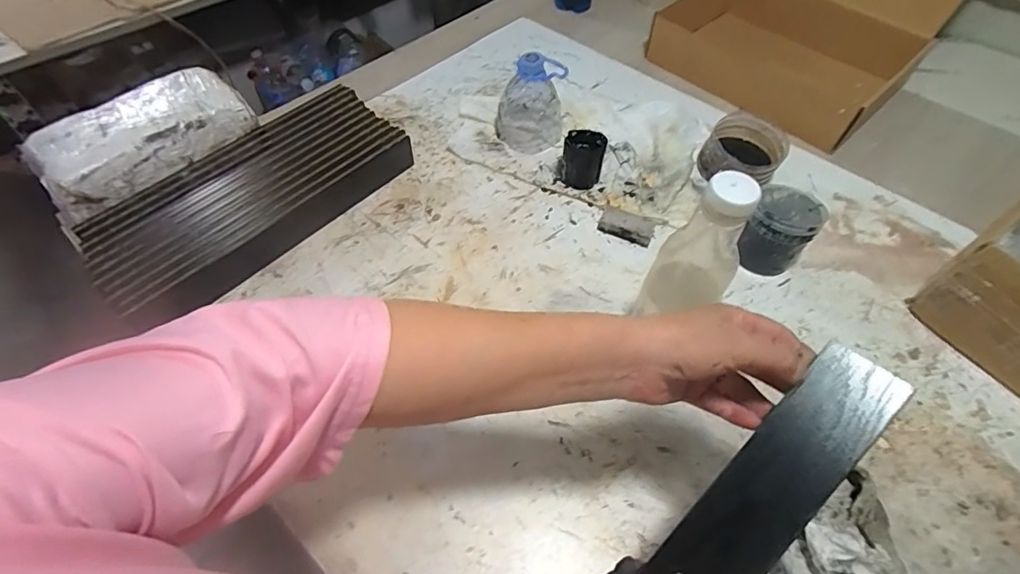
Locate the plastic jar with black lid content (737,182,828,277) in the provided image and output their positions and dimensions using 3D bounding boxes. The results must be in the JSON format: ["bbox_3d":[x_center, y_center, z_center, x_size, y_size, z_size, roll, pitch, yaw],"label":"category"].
[{"bbox_3d":[0.323,-0.070,0.605,0.081,0.088,0.090,37,62,22],"label":"plastic jar with black lid content"}]

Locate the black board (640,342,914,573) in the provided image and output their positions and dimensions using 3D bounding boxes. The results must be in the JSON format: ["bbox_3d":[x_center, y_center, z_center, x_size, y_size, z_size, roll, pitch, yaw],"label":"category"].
[{"bbox_3d":[0.101,0.188,0.296,0.050,0.011,0.363,40,88,31],"label":"black board"}]

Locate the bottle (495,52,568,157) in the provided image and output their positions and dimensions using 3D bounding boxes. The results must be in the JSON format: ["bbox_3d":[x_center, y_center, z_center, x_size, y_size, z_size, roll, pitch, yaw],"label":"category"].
[{"bbox_3d":[0.031,-0.272,0.722,0.094,0.133,0.095,2,55,1],"label":"bottle"}]

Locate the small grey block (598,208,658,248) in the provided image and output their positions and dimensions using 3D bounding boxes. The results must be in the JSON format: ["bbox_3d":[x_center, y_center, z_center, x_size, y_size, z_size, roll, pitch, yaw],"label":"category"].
[{"bbox_3d":[0.154,-0.081,0.655,0.070,0.019,0.042,20,57,13],"label":"small grey block"}]

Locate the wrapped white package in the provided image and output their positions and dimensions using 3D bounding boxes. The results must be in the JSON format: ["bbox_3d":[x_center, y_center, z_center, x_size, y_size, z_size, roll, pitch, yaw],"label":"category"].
[{"bbox_3d":[-0.469,-0.195,0.637,0.119,0.057,0.247,38,63,23],"label":"wrapped white package"}]

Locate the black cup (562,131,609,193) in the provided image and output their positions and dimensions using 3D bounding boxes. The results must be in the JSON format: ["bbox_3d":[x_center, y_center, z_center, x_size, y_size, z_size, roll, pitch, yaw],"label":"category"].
[{"bbox_3d":[0.101,-0.176,0.695,0.055,0.060,0.056,0,55,0],"label":"black cup"}]

